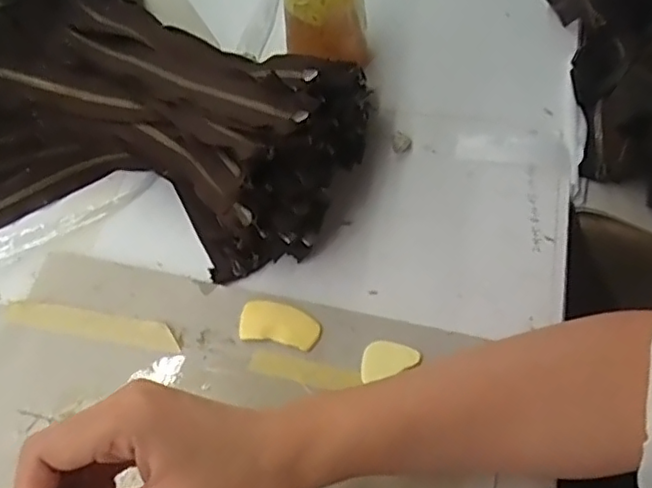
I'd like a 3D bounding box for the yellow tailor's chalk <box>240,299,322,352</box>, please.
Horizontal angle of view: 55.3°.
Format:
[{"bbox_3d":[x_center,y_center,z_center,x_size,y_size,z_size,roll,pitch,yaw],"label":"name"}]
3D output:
[{"bbox_3d":[-0.031,0.054,0.423,0.054,0.005,0.029,9,61,10],"label":"yellow tailor's chalk"}]

